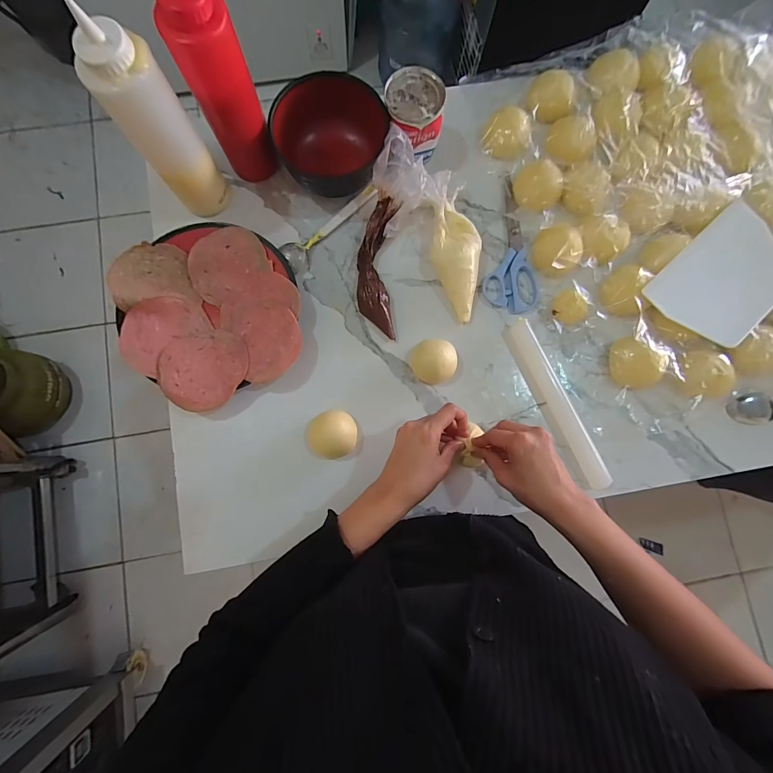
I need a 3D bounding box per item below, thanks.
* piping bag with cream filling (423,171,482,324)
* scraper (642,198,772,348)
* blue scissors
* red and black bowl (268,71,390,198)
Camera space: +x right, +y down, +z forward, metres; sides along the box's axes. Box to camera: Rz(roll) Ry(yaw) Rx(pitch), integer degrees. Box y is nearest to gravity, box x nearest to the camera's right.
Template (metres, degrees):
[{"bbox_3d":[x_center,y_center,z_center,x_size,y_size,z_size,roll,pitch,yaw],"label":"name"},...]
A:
[{"bbox_3d":[0.090,-0.178,0.470,0.061,0.046,0.177,-13,83,-3],"label":"piping bag with cream filling"},{"bbox_3d":[0.430,-0.136,0.468,0.172,0.010,0.124,-44,84,-3],"label":"scraper"},{"bbox_3d":[0.154,-0.186,0.500,0.067,0.014,0.179,-11,82,-3],"label":"blue scissors"},{"bbox_3d":[-0.072,-0.322,0.477,0.137,0.072,0.113,24,82,2],"label":"red and black bowl"}]

